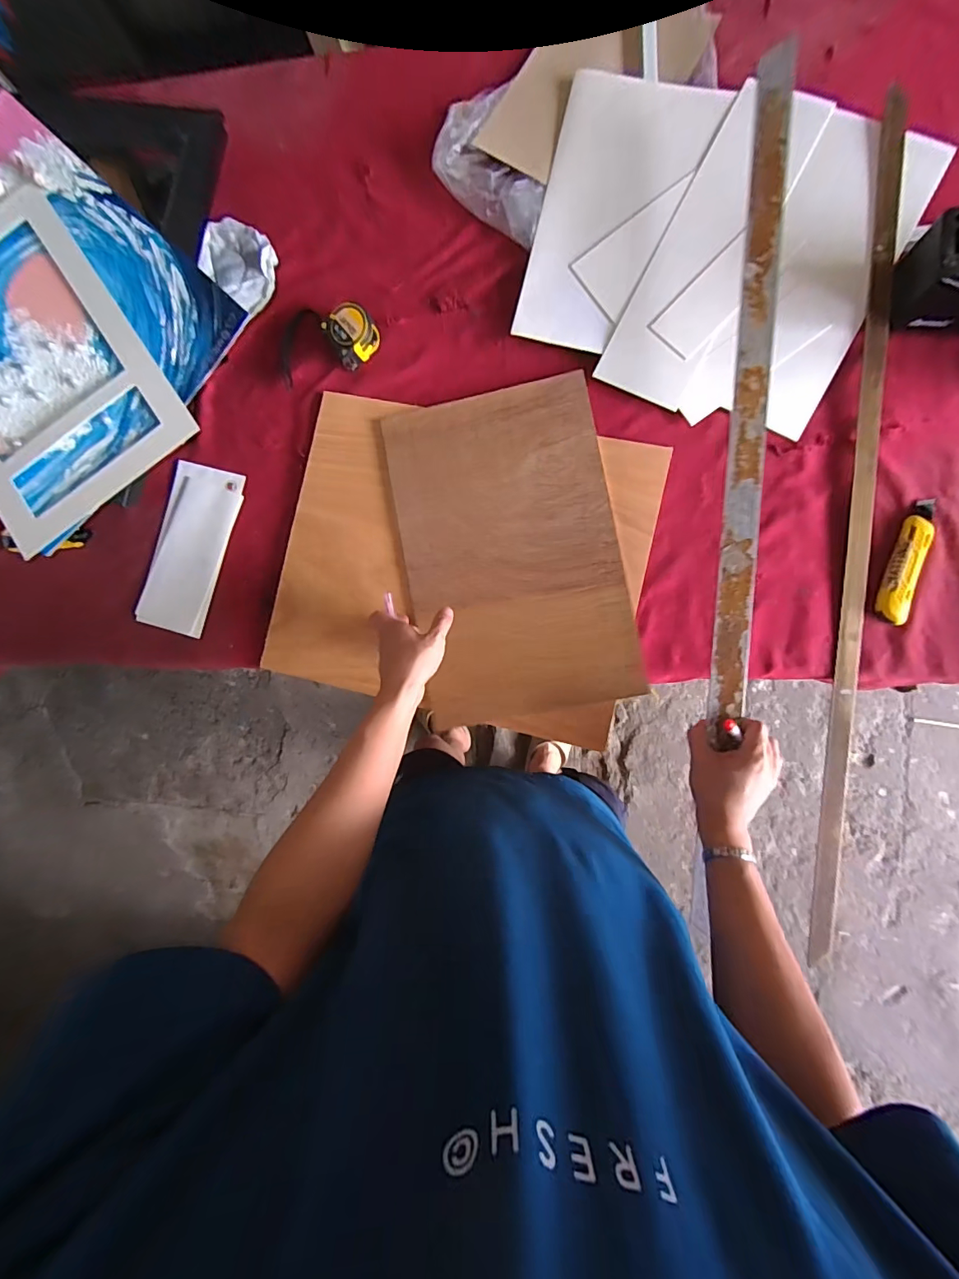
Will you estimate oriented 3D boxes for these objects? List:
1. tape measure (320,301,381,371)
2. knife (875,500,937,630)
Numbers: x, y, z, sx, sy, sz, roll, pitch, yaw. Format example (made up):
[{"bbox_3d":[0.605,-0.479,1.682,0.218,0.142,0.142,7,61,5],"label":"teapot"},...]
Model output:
[{"bbox_3d":[-0.173,-0.414,0.645,0.062,0.038,0.060,0,88,7],"label":"tape measure"},{"bbox_3d":[0.508,-0.095,0.561,0.032,0.014,0.153,20,91,7],"label":"knife"}]

